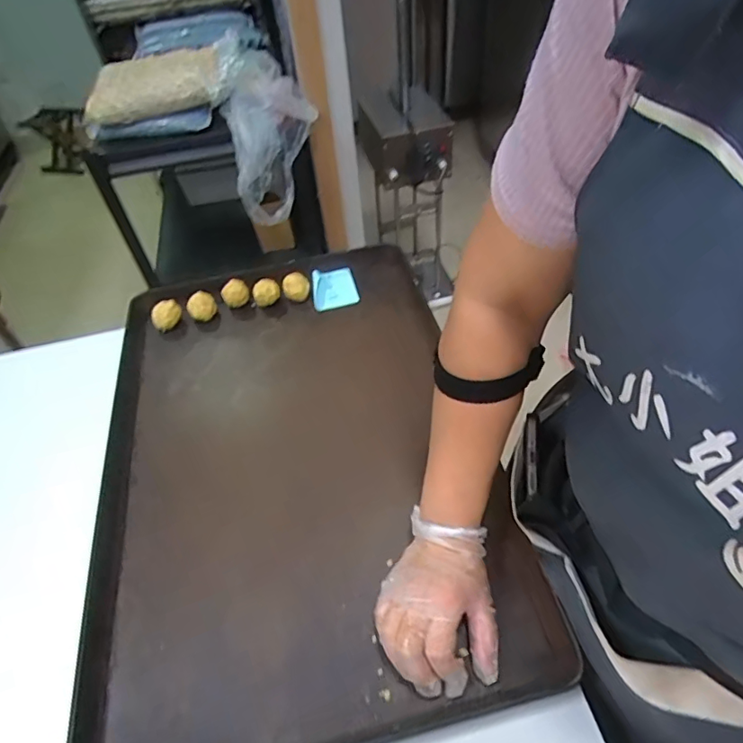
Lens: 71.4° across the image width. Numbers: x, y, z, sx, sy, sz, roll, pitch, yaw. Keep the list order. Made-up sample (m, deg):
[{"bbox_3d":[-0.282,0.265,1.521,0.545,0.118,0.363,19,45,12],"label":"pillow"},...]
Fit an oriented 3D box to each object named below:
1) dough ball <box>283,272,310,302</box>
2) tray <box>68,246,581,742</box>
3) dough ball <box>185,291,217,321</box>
[{"bbox_3d":[-0.108,-0.120,0.746,0.037,0.033,0.035,-12,48,-5],"label":"dough ball"},{"bbox_3d":[-0.089,0.074,0.595,0.406,0.047,0.608,-11,48,-5],"label":"tray"},{"bbox_3d":[-0.239,-0.091,0.732,0.039,0.028,0.040,-3,48,3],"label":"dough ball"}]

